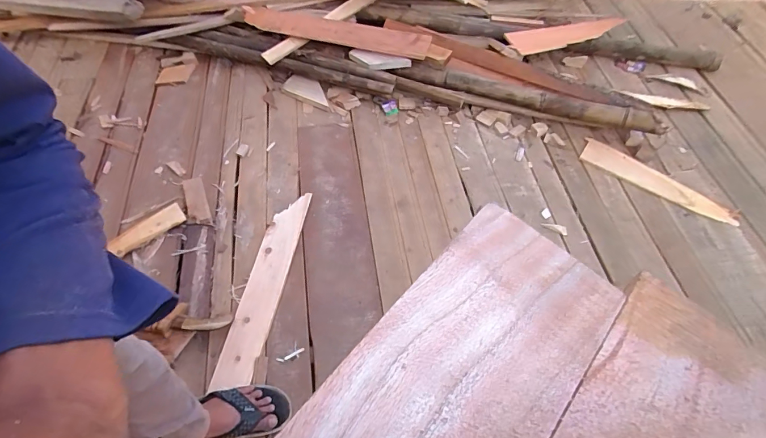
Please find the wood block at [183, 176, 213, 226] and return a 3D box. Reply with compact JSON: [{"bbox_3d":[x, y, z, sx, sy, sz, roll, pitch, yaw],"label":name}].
[{"bbox_3d":[-0.588,-0.053,1.264,0.062,0.022,0.189,-20,58,-14],"label":"wood block"}]

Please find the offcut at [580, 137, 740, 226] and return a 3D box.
[{"bbox_3d":[0.921,-0.132,1.350,0.495,0.020,0.121,30,60,19],"label":"offcut"}]

